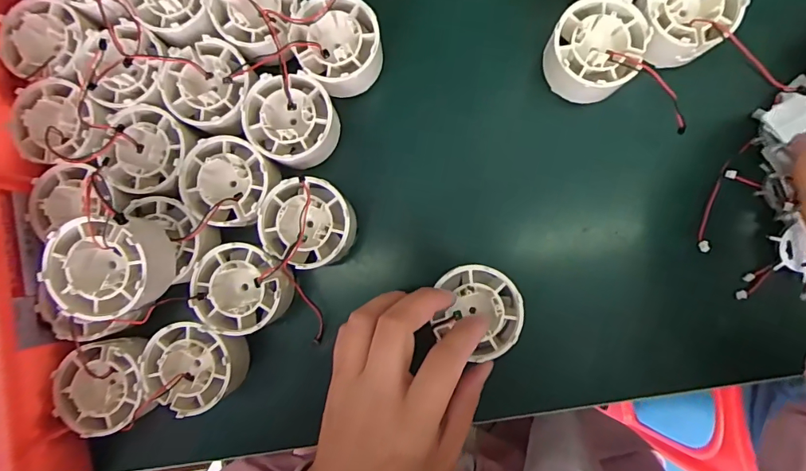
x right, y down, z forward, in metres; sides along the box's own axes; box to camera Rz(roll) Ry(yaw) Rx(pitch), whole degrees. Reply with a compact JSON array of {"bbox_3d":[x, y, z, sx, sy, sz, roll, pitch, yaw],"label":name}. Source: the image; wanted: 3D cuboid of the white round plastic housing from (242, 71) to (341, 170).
[{"bbox_3d":[-0.067,-0.068,0.282,0.050,0.033,0.051,0,87,3],"label":"white round plastic housing"}]

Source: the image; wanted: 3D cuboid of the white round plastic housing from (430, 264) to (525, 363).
[{"bbox_3d":[0.042,0.041,0.263,0.051,0.018,0.046,37,89,4],"label":"white round plastic housing"}]

